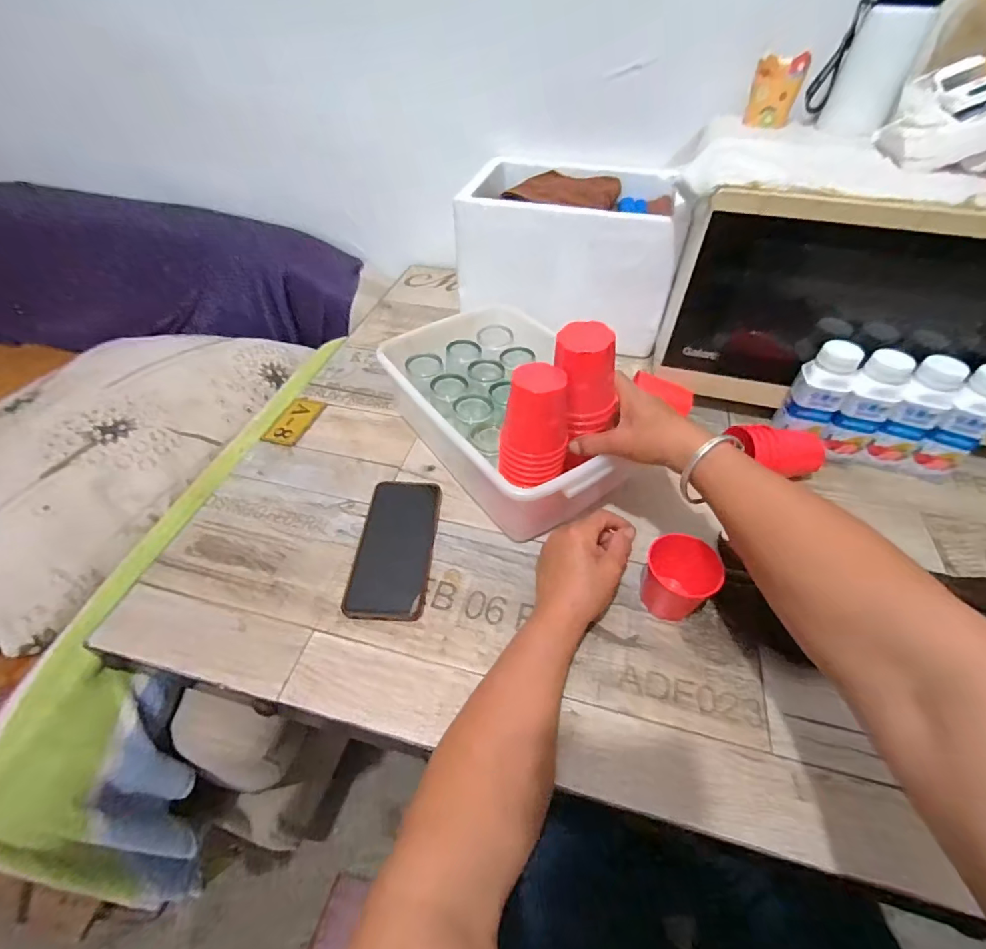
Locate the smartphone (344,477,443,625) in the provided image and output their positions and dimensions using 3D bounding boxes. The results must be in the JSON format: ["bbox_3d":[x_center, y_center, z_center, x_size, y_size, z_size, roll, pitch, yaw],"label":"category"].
[{"bbox_3d":[-0.103,0.074,0.488,0.078,0.016,0.162,2,48,2],"label":"smartphone"}]

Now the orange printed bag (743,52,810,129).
[{"bbox_3d":[0.350,-0.476,0.574,0.053,0.070,0.020,27,55,21],"label":"orange printed bag"}]

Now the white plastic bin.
[{"bbox_3d":[0.020,-0.074,0.561,0.209,0.103,0.312,-26,53,-21],"label":"white plastic bin"}]

